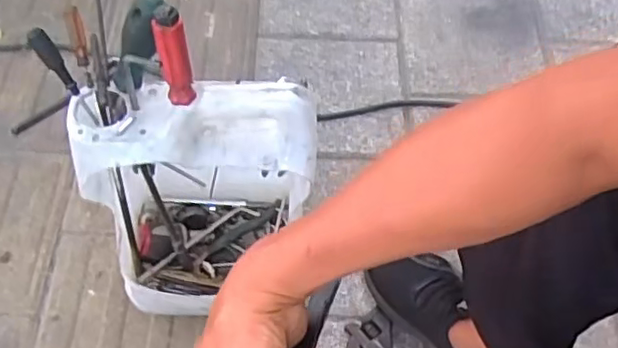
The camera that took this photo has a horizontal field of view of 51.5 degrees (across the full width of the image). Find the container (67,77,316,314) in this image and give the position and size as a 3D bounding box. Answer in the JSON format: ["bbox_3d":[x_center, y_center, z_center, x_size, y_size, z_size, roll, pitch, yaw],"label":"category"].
[{"bbox_3d":[-0.118,0.027,0.725,0.223,0.346,0.187,-13,59,-12],"label":"container"}]

